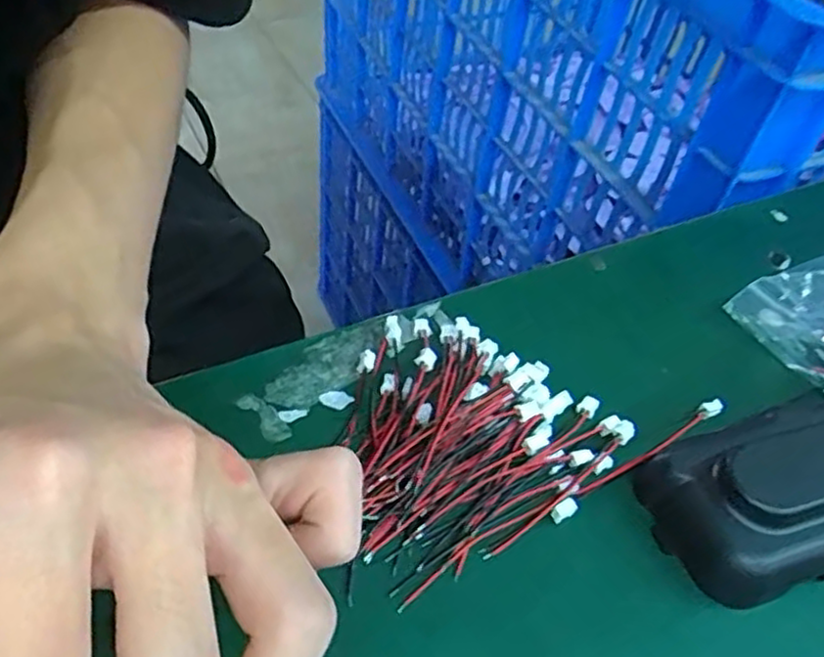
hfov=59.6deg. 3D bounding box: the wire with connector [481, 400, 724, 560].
[{"bbox_3d":[0.065,0.046,0.233,0.103,0.007,0.004,-23,54,-25],"label":"wire with connector"}]

